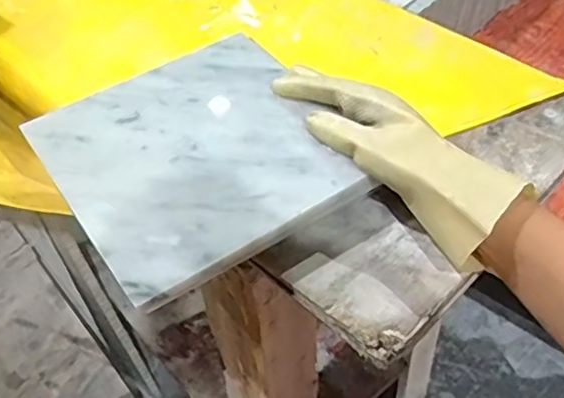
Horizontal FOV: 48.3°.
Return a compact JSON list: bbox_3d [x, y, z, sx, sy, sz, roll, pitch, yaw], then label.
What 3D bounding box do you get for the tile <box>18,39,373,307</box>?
[{"bbox_3d":[-0.063,-0.036,0.451,0.184,0.011,0.199,-27,53,-20],"label":"tile"}]

